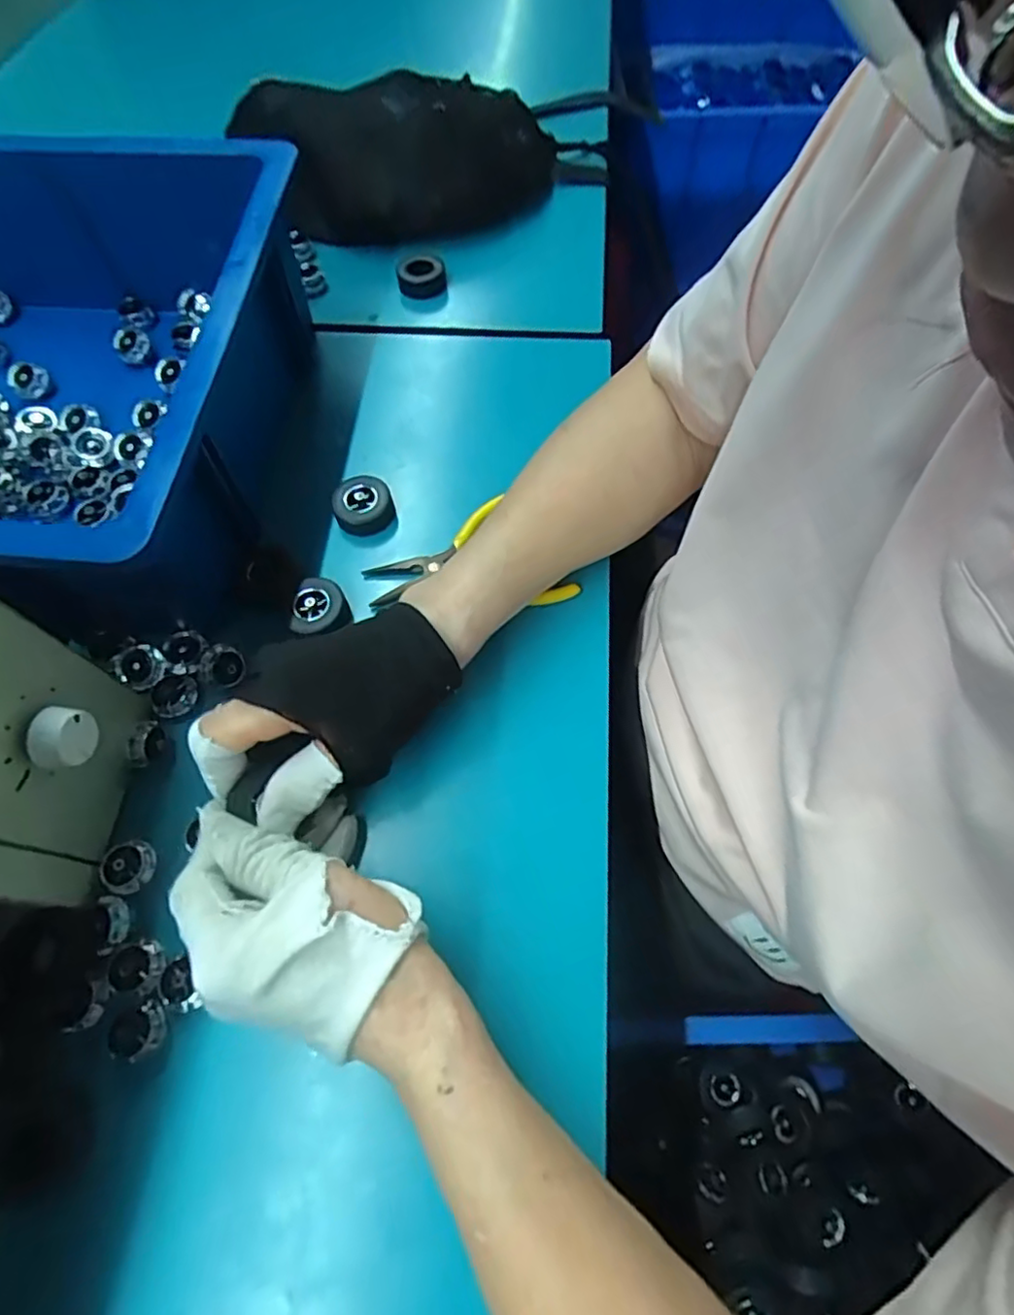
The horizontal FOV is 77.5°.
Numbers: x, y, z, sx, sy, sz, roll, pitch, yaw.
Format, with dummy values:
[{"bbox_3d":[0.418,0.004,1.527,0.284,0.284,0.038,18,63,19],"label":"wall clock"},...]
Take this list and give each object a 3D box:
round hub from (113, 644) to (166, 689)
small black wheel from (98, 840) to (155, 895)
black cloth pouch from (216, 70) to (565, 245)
[{"bbox_3d":[-0.206,0.003,0.352,0.024,0.008,0.027,-42,70,-18],"label":"round hub"},{"bbox_3d":[-0.185,0.102,0.309,0.021,0.012,0.024,18,65,10],"label":"small black wheel"},{"bbox_3d":[-0.086,-0.427,0.532,0.259,0.072,0.145,-22,65,-10],"label":"black cloth pouch"}]

